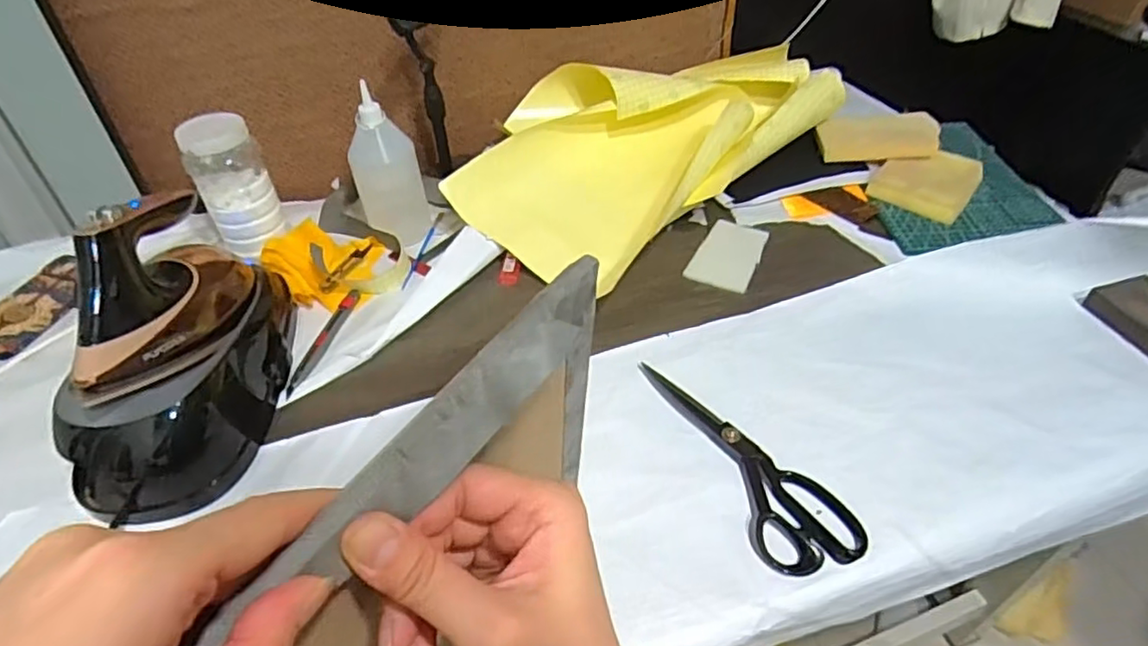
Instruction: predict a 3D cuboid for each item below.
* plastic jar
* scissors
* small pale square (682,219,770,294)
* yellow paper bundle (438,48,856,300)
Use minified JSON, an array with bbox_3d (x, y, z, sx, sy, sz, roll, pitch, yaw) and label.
[{"bbox_3d":[-0.392,-0.159,0.732,0.063,0.148,0.070,15,47,17],"label":"plastic jar"},{"bbox_3d":[0.151,0.110,0.564,0.081,0.015,0.235,-16,46,-13],"label":"scissors"},{"bbox_3d":[0.187,-0.083,0.766,0.072,0.007,0.117,21,49,22],"label":"small pale square"},{"bbox_3d":[0.083,-0.254,0.866,0.531,0.123,0.307,-35,53,-29],"label":"yellow paper bundle"}]

